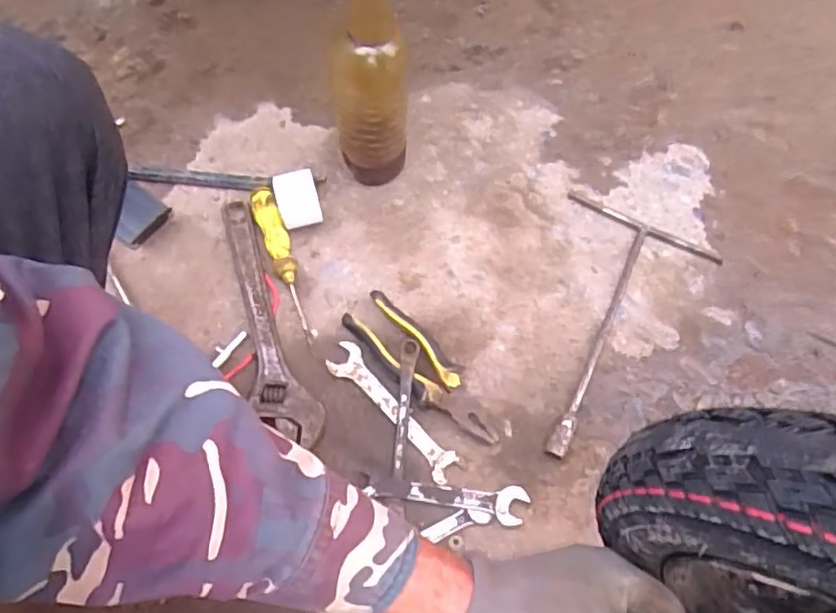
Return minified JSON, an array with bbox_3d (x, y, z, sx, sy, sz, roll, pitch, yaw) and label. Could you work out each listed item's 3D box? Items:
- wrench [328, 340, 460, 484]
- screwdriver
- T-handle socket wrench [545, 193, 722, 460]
[{"bbox_3d":[-0.027,0.103,0.639,0.036,0.007,0.168,-41,71,-14],"label":"wrench"},{"bbox_3d":[-0.144,-0.048,0.690,0.029,0.035,0.179,-20,67,-6],"label":"screwdriver"},{"bbox_3d":[0.182,0.019,0.666,0.168,0.019,0.285,27,70,13],"label":"T-handle socket wrench"}]

